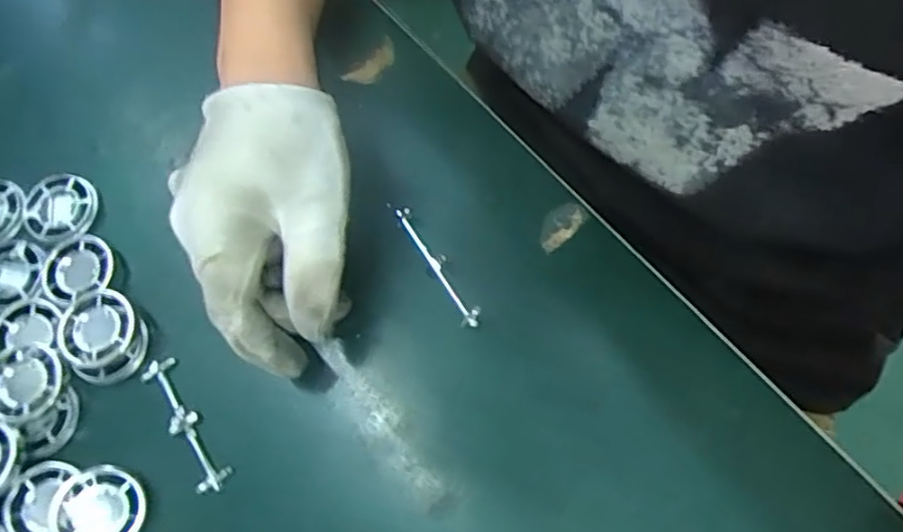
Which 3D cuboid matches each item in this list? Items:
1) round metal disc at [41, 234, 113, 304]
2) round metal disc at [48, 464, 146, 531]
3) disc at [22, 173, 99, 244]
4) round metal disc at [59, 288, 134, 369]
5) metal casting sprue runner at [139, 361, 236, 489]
[{"bbox_3d":[-0.194,0.001,0.330,0.036,0.007,0.037,-2,73,5],"label":"round metal disc"},{"bbox_3d":[-0.162,0.113,0.292,0.038,0.010,0.038,6,73,-19],"label":"round metal disc"},{"bbox_3d":[-0.214,-0.032,0.346,0.038,0.009,0.040,-2,73,5],"label":"disc"},{"bbox_3d":[-0.177,0.030,0.315,0.038,0.011,0.037,-2,73,5],"label":"round metal disc"},{"bbox_3d":[-0.131,0.077,0.310,0.016,0.009,0.070,-33,73,-5],"label":"metal casting sprue runner"}]

